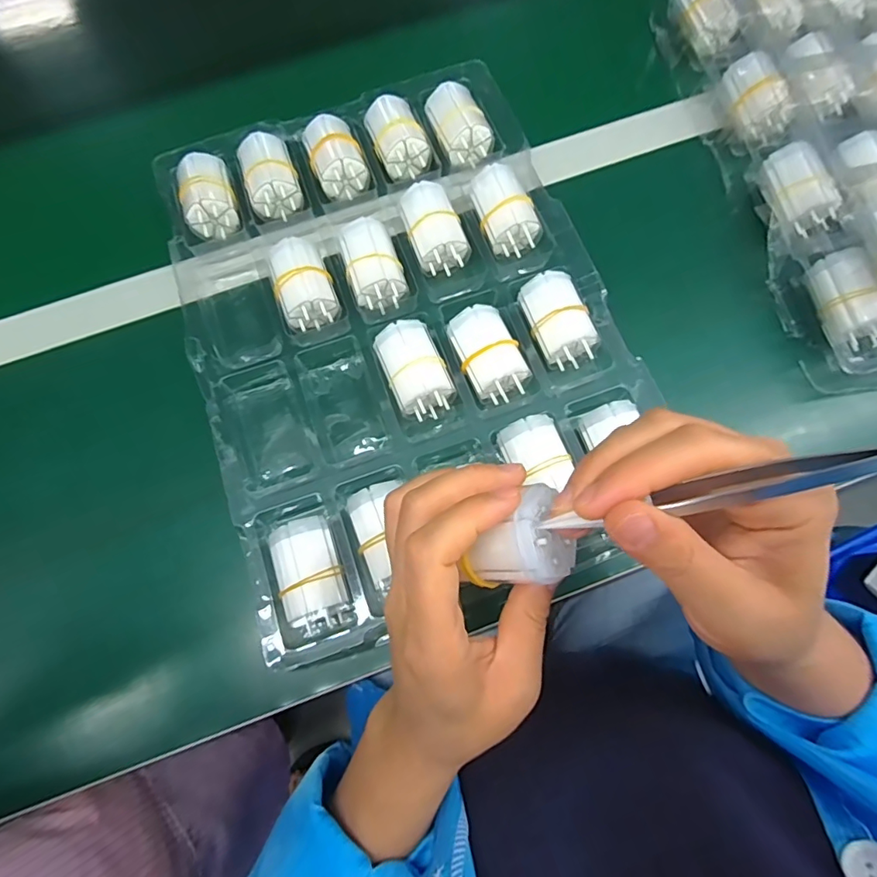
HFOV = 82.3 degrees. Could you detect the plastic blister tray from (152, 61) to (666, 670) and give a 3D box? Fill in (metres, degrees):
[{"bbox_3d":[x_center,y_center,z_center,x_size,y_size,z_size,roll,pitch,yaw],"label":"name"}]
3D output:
[{"bbox_3d":[-0.032,-0.088,0.354,0.273,0.037,0.379,-21,73,-4],"label":"plastic blister tray"}]

